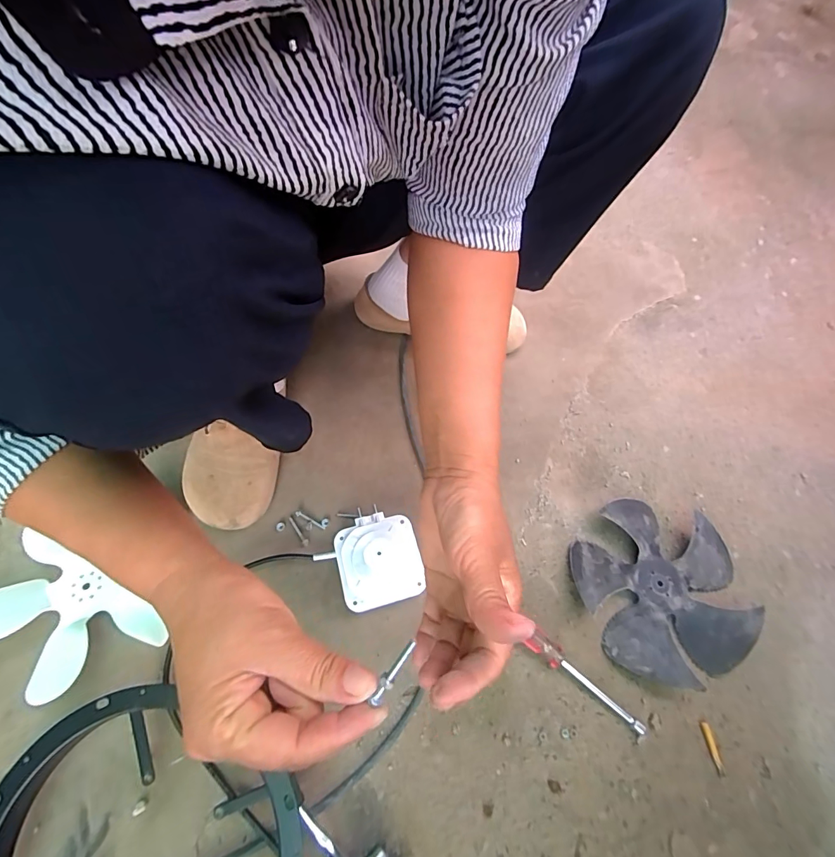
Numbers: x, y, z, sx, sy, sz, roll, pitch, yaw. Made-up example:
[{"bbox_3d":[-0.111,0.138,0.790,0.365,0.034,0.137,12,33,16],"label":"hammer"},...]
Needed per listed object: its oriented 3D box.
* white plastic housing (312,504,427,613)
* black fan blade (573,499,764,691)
[{"bbox_3d":[-0.048,0.137,0.445,0.096,0.063,0.093,-13,63,-10],"label":"white plastic housing"},{"bbox_3d":[0.271,0.174,0.468,0.181,0.029,0.184,2,61,-3],"label":"black fan blade"}]

